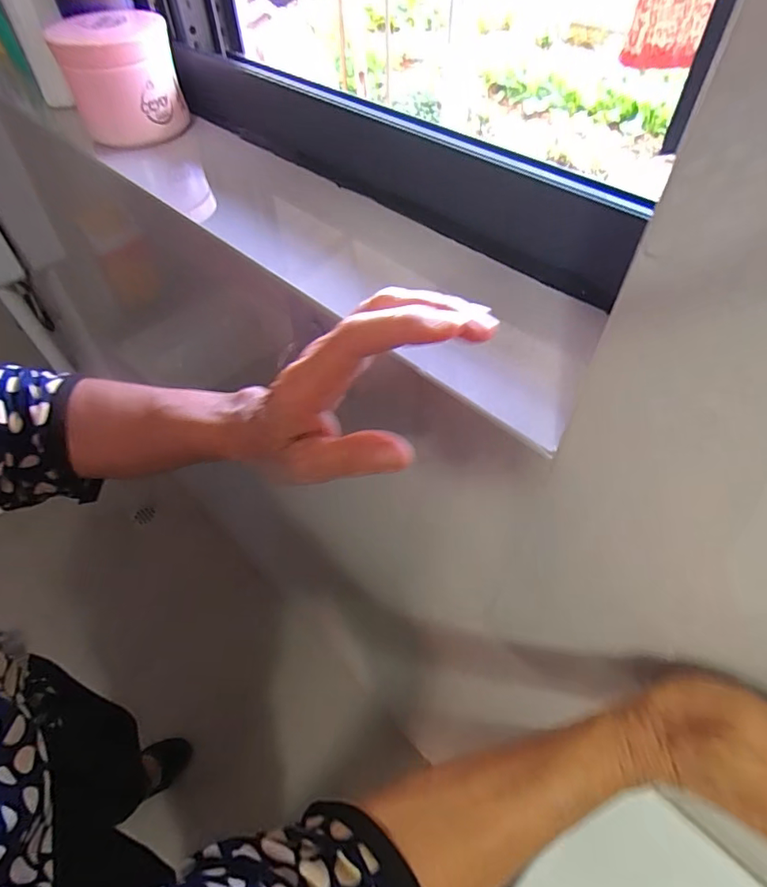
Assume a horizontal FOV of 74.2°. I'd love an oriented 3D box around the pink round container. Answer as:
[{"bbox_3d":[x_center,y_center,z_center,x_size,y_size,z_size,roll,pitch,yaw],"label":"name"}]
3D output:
[{"bbox_3d":[-0.250,-0.351,0.484,0.100,0.083,0.101,-19,57,-12],"label":"pink round container"}]

